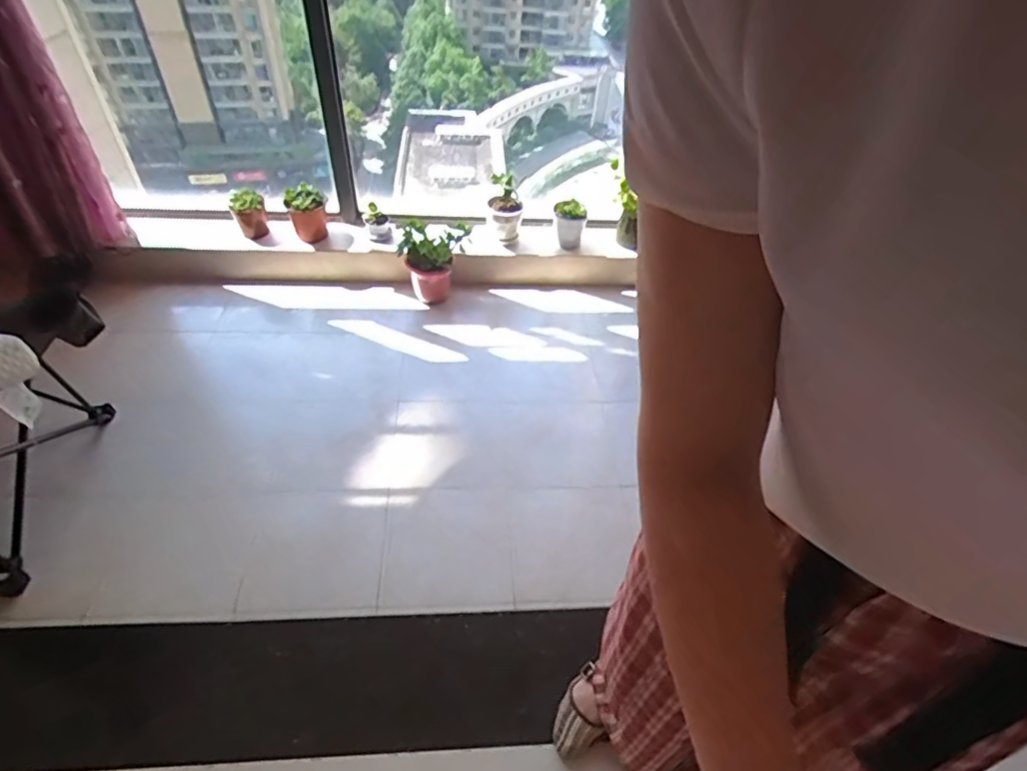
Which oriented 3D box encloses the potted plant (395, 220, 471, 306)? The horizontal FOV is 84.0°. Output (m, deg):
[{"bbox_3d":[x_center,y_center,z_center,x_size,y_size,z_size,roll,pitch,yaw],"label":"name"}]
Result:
[{"bbox_3d":[-0.263,-0.408,1.899,0.234,0.238,0.153,-4,47,-9],"label":"potted plant"}]

